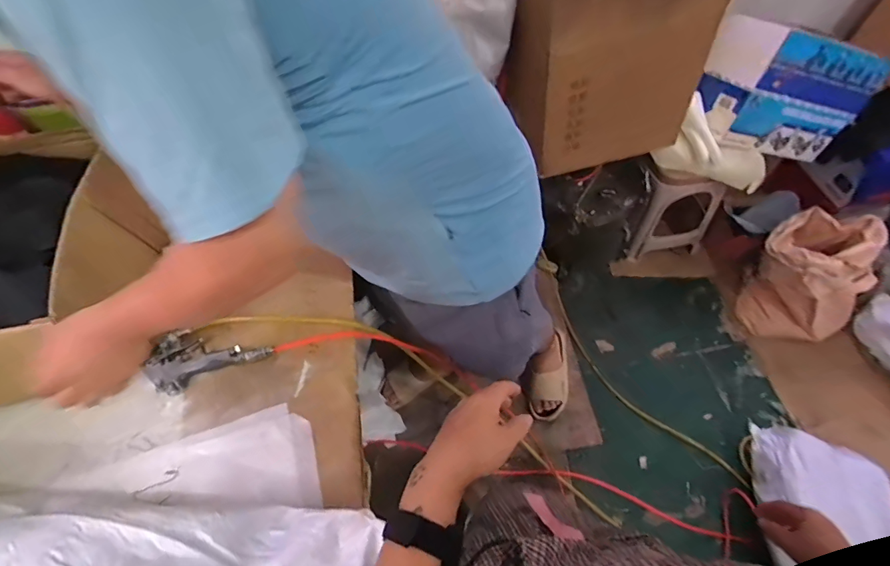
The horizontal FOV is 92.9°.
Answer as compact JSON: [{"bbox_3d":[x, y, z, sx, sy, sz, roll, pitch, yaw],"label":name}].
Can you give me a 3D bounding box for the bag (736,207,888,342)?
[{"bbox_3d":[1.217,0.000,1.462,0.301,0.471,0.243,13,59,13],"label":"bag"}]

